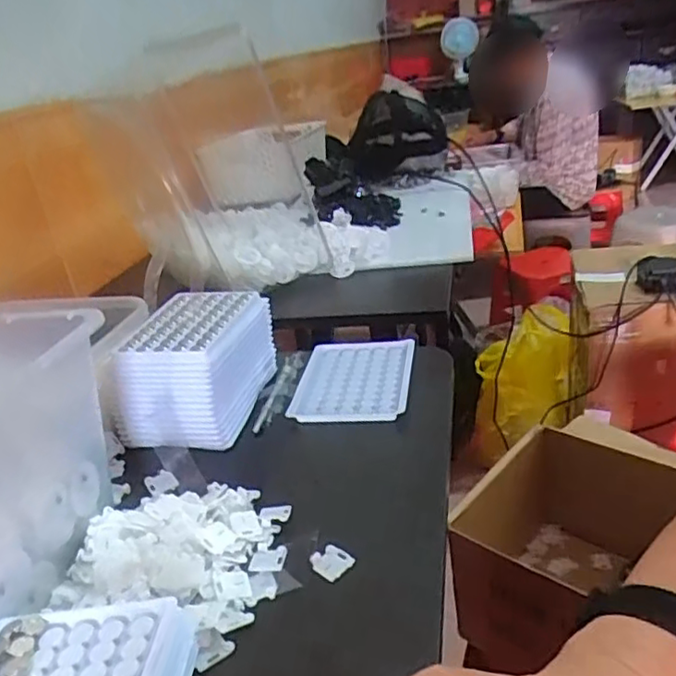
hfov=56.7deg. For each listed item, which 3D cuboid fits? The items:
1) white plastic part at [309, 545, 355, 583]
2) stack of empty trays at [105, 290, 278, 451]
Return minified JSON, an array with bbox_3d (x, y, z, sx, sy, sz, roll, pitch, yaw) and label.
[{"bbox_3d":[-0.003,0.132,0.371,0.020,0.008,0.021,-24,30,-31],"label":"white plastic part"},{"bbox_3d":[-0.122,0.020,0.538,0.099,0.078,0.133,-1,26,14],"label":"stack of empty trays"}]

